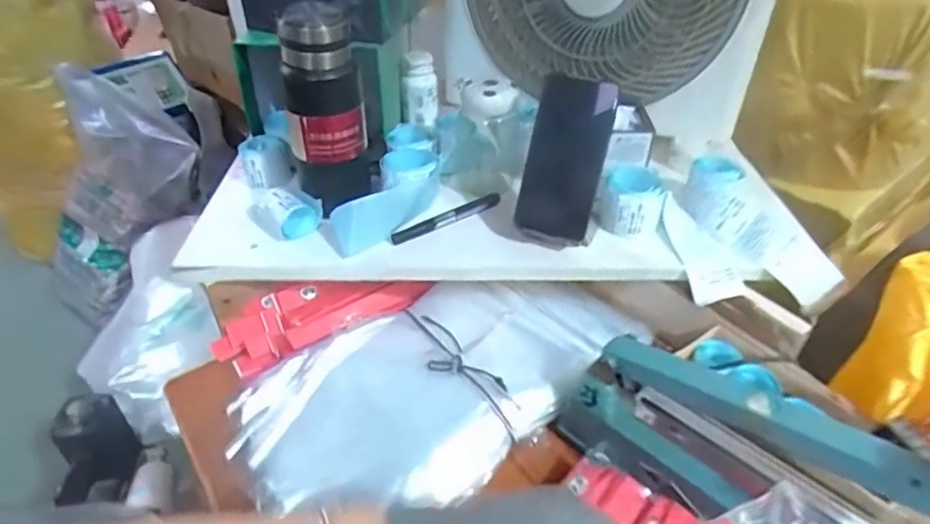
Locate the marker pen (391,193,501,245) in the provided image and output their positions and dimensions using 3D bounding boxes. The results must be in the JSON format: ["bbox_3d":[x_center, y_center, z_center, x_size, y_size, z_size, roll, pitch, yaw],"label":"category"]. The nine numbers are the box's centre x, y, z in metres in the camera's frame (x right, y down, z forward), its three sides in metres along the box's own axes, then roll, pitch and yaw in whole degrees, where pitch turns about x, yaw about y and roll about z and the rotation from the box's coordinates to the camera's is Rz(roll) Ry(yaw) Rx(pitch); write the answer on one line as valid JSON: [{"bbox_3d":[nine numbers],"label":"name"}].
[{"bbox_3d":[-0.018,-0.050,0.658,0.146,0.017,0.013,-25,46,-28],"label":"marker pen"}]

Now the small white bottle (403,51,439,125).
[{"bbox_3d":[-0.062,-0.231,0.787,0.048,0.090,0.054,0,39,-2],"label":"small white bottle"}]

